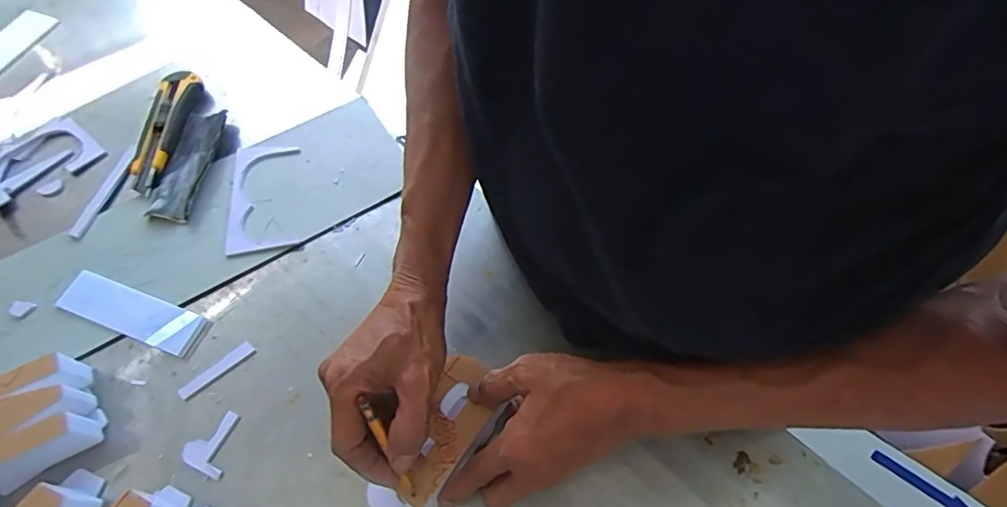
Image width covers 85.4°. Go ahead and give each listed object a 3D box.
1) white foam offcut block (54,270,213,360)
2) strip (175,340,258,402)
[{"bbox_3d":[-0.335,0.054,0.492,0.137,0.008,0.039,18,63,10],"label":"white foam offcut block"},{"bbox_3d":[-0.248,0.100,0.470,0.067,0.004,0.014,-37,67,-18],"label":"strip"}]

